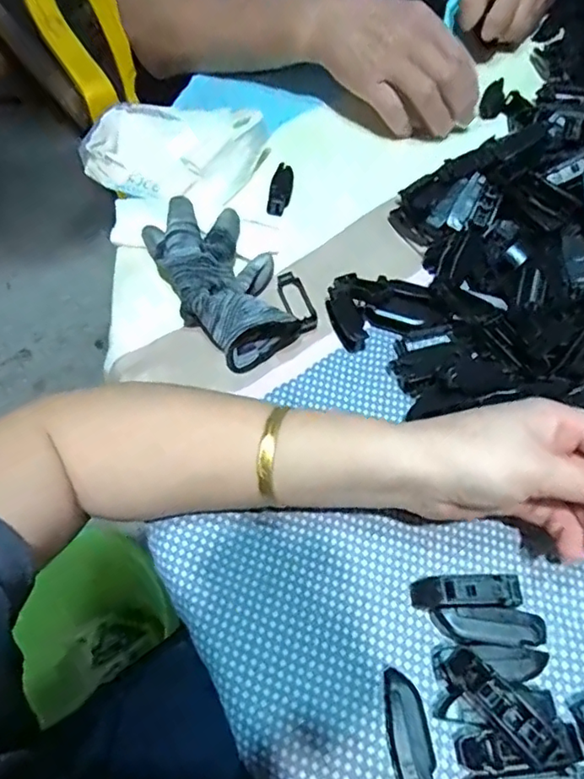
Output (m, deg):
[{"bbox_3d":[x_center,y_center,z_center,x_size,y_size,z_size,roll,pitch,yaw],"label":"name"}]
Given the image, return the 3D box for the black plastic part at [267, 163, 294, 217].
[{"bbox_3d":[-0.009,-0.168,0.494,0.015,0.022,0.048,7,58,8],"label":"black plastic part"}]

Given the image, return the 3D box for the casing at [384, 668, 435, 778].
[{"bbox_3d":[0.056,0.166,0.280,0.019,0.015,0.053,-7,58,-1],"label":"casing"}]

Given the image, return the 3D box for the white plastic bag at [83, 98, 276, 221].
[{"bbox_3d":[-0.108,-0.204,0.500,0.147,0.041,0.109,20,61,15],"label":"white plastic bag"}]

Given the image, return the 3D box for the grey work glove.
[{"bbox_3d":[-0.051,-0.085,0.411,0.077,0.040,0.147,-26,60,-12],"label":"grey work glove"}]

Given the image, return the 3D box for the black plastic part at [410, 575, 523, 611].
[{"bbox_3d":[0.094,0.110,0.313,0.054,0.015,0.017,-1,58,3],"label":"black plastic part"}]

